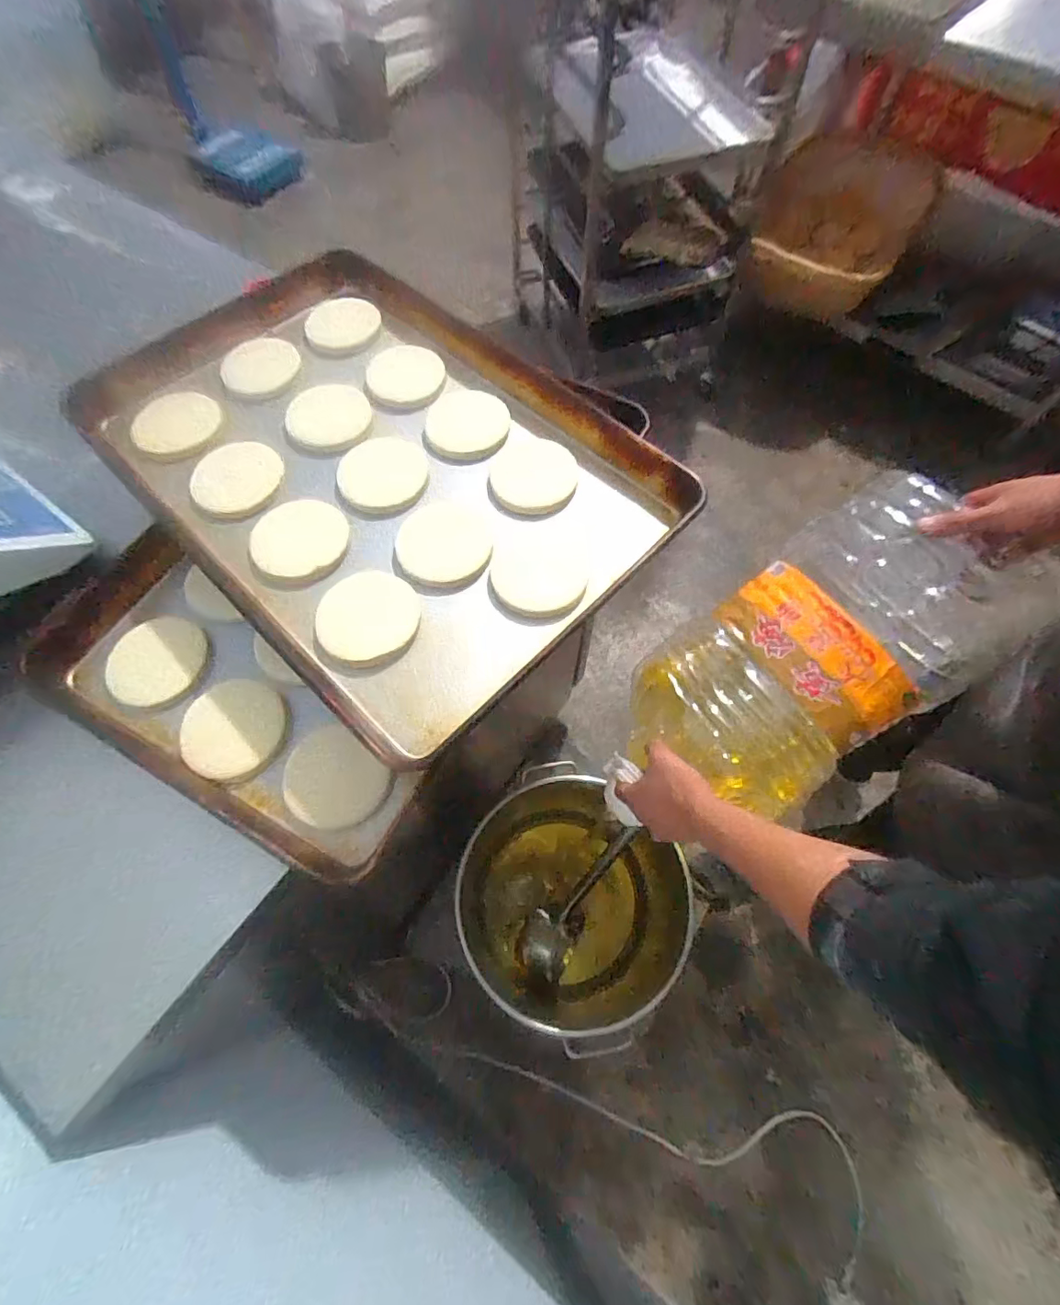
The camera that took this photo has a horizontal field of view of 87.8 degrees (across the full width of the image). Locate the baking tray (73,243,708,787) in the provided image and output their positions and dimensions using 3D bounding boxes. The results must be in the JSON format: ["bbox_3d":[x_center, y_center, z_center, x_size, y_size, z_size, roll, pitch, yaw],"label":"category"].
[{"bbox_3d":[-0.179,-0.214,0.606,0.617,0.039,0.421,40,72,17],"label":"baking tray"}]

